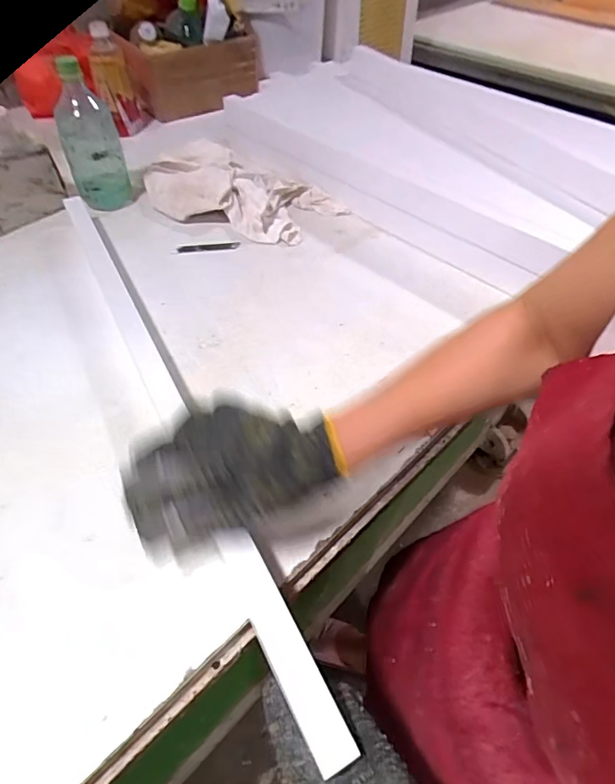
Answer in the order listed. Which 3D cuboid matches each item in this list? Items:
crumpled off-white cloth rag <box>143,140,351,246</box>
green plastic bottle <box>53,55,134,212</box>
[{"bbox_3d":[-0.127,-0.349,0.840,0.349,0.049,0.208,30,56,25],"label":"crumpled off-white cloth rag"},{"bbox_3d":[-0.362,-0.424,0.815,0.089,0.196,0.073,-20,51,-16],"label":"green plastic bottle"}]

